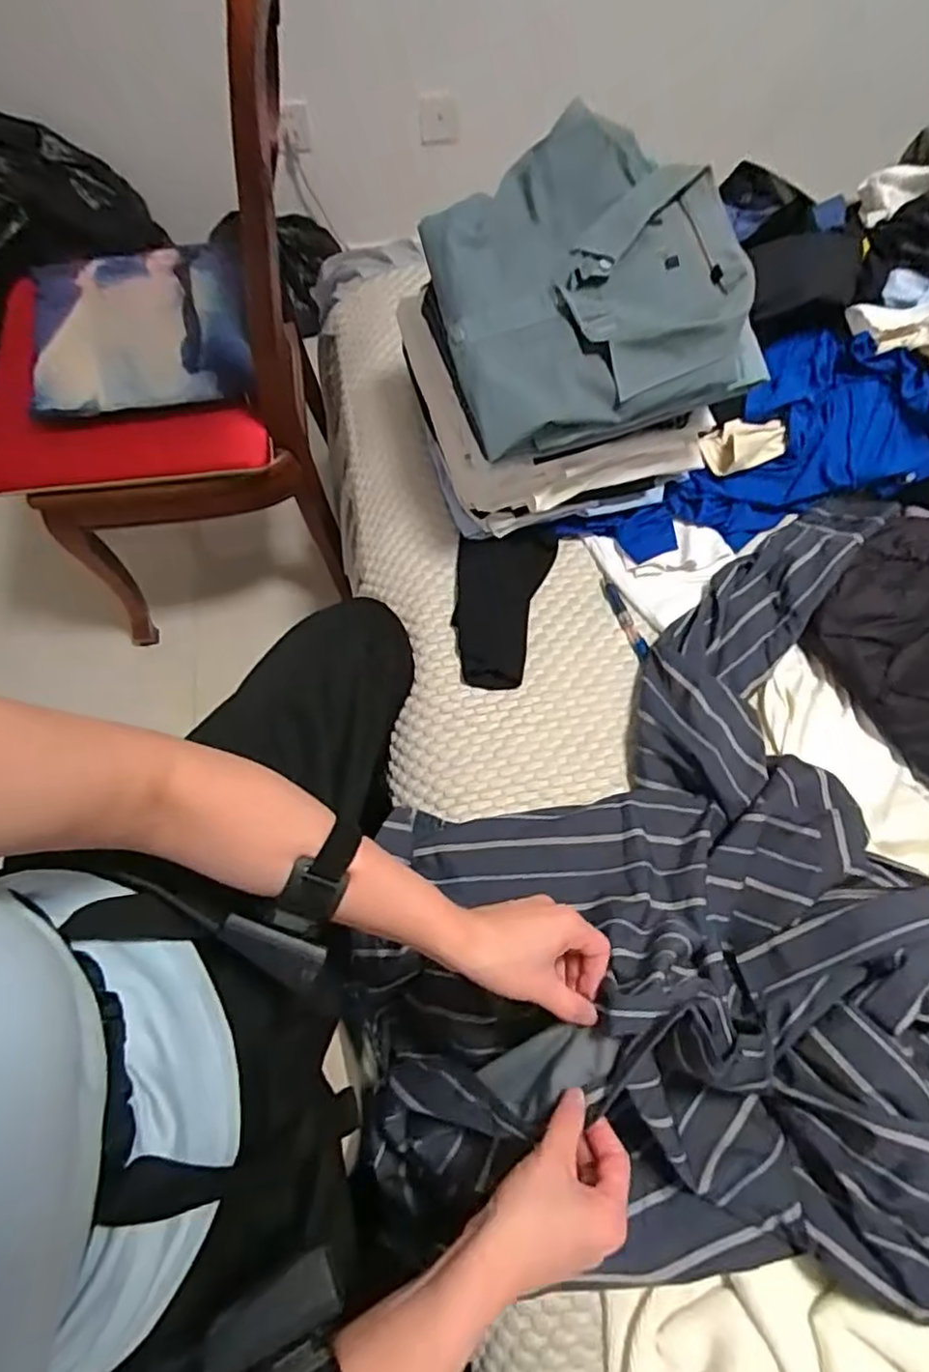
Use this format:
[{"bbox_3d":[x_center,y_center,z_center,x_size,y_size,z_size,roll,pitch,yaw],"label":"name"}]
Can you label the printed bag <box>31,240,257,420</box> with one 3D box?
[{"bbox_3d":[-0.452,-0.500,0.921,0.281,0.054,0.236,-10,87,-7],"label":"printed bag"}]

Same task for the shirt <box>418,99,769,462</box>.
[{"bbox_3d":[0.116,-0.400,0.656,0.278,0.046,0.304,-16,80,6],"label":"shirt"}]

